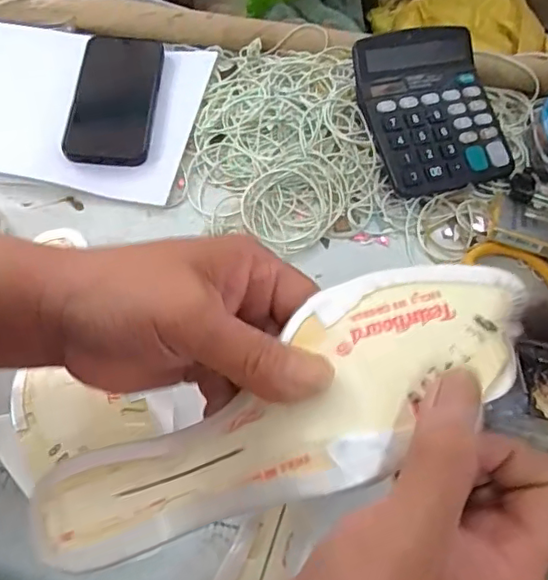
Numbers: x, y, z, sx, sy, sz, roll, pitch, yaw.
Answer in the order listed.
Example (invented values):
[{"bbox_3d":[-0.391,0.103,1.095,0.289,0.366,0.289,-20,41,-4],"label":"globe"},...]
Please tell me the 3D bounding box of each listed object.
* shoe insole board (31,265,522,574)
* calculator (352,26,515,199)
[{"bbox_3d":[-0.002,0.060,0.251,0.233,0.025,0.075,-30,64,8],"label":"shoe insole board"},{"bbox_3d":[0.136,-0.156,0.495,0.117,0.018,0.145,-15,82,-14],"label":"calculator"}]

